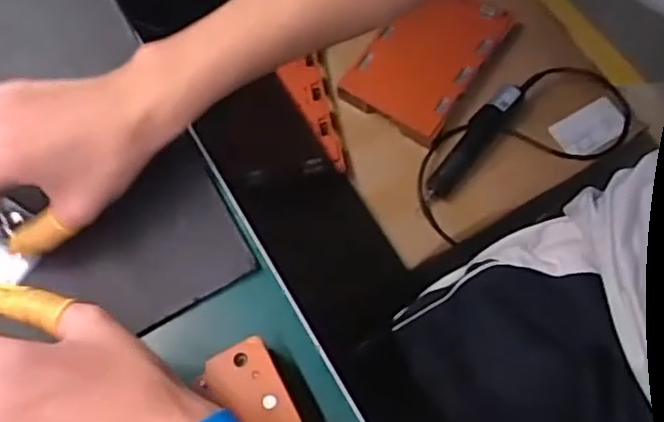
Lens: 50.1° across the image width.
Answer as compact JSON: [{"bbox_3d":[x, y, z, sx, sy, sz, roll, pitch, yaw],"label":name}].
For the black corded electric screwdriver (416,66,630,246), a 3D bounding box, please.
[{"bbox_3d":[0.273,-0.099,1.036,0.349,0.066,0.158,-29,70,-7],"label":"black corded electric screwdriver"}]

